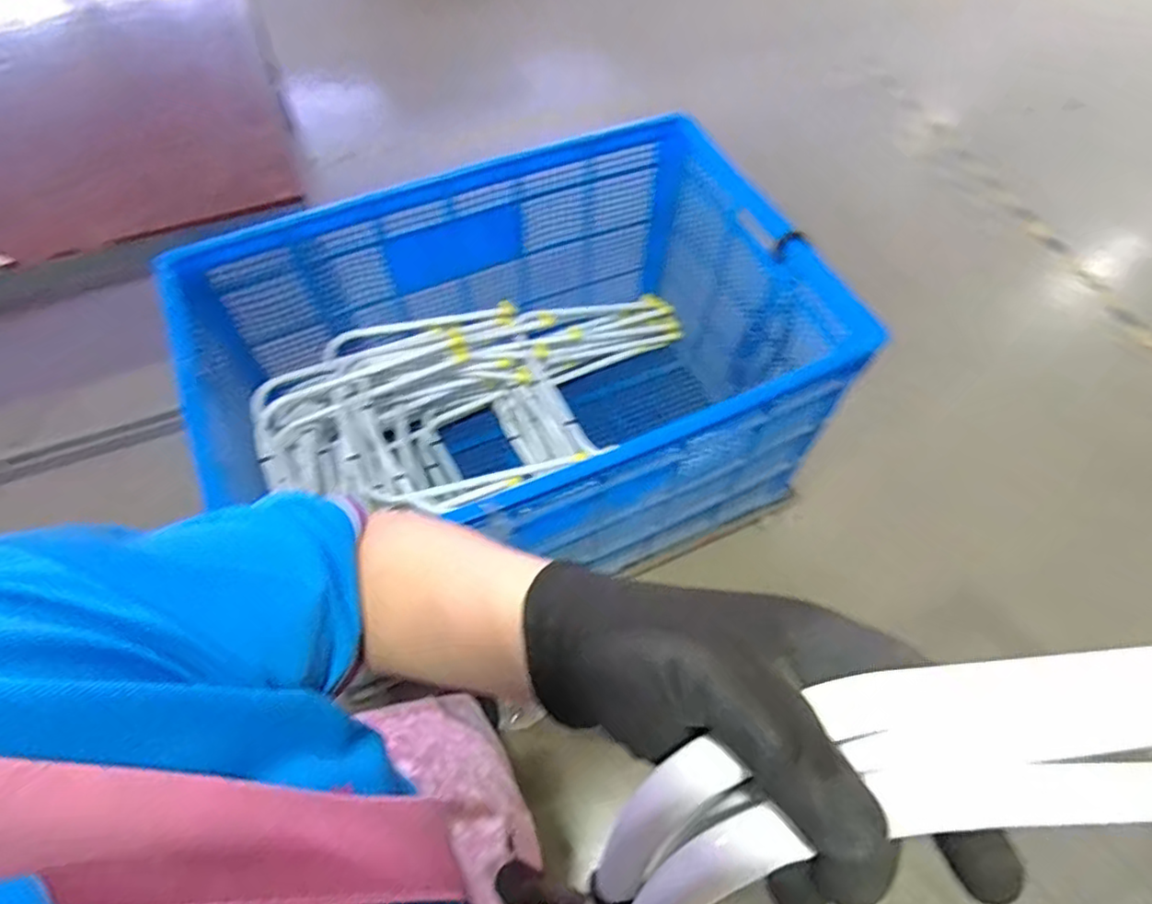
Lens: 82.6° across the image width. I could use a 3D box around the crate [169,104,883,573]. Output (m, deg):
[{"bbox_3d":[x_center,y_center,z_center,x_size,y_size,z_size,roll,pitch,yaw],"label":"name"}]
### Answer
[{"bbox_3d":[-0.093,-0.125,1.253,1.003,0.502,0.646,-20,62,-13],"label":"crate"}]

